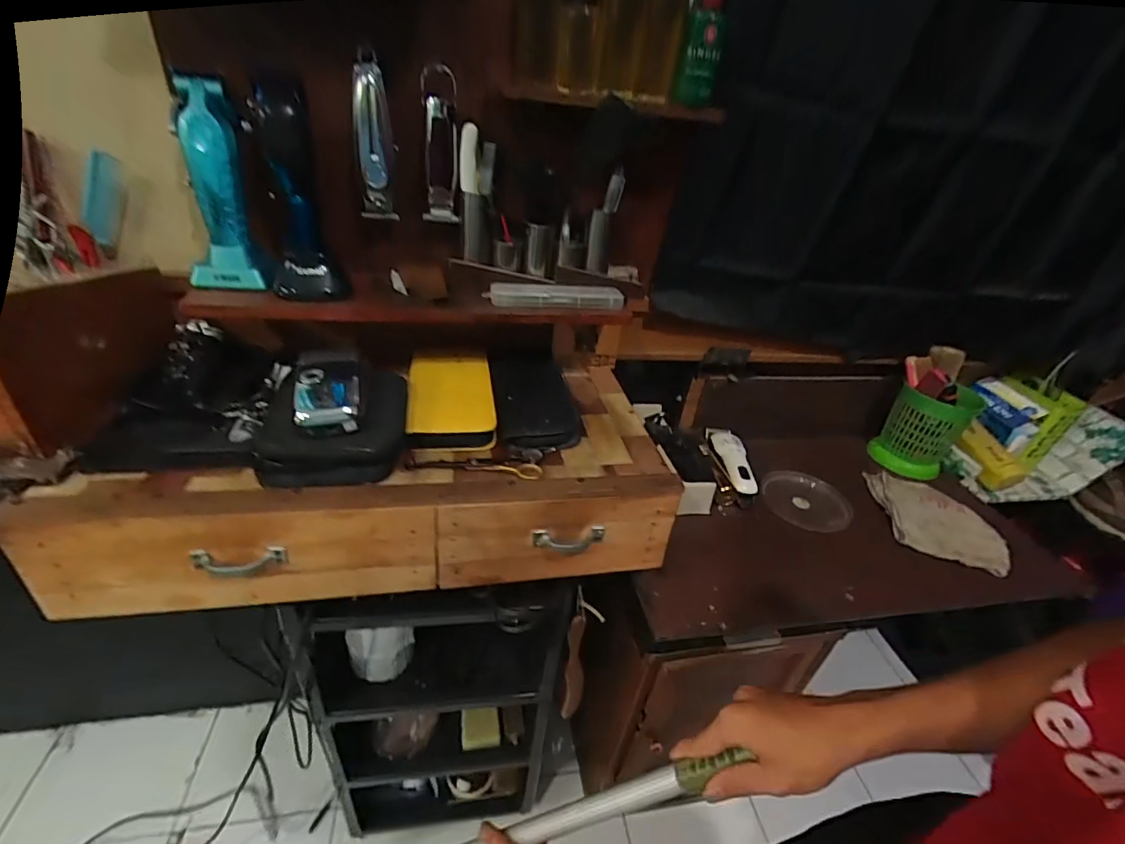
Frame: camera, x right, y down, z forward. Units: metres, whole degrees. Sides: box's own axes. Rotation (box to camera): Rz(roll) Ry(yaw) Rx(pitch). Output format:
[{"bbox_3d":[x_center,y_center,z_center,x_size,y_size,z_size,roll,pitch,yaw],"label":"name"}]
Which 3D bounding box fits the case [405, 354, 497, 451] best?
[{"bbox_3d":[-0.133,-0.031,0.578,0.095,0.030,0.177,-2,34,-14],"label":"case"}]

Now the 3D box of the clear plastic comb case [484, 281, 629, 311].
[{"bbox_3d":[-0.007,-0.151,0.578,0.160,0.021,0.036,2,34,-9],"label":"clear plastic comb case"}]

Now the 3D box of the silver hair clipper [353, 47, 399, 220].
[{"bbox_3d":[-0.203,-0.305,0.524,0.035,0.152,0.043,-8,35,-24],"label":"silver hair clipper"}]

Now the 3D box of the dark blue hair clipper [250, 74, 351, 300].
[{"bbox_3d":[-0.273,-0.235,0.504,0.066,0.196,0.058,-7,36,-21],"label":"dark blue hair clipper"}]

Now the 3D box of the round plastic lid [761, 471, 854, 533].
[{"bbox_3d":[0.370,0.122,0.745,0.116,0.020,0.123,-3,40,2],"label":"round plastic lid"}]

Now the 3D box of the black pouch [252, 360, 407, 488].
[{"bbox_3d":[-0.221,-0.011,0.484,0.114,0.066,0.150,0,34,-12],"label":"black pouch"}]

